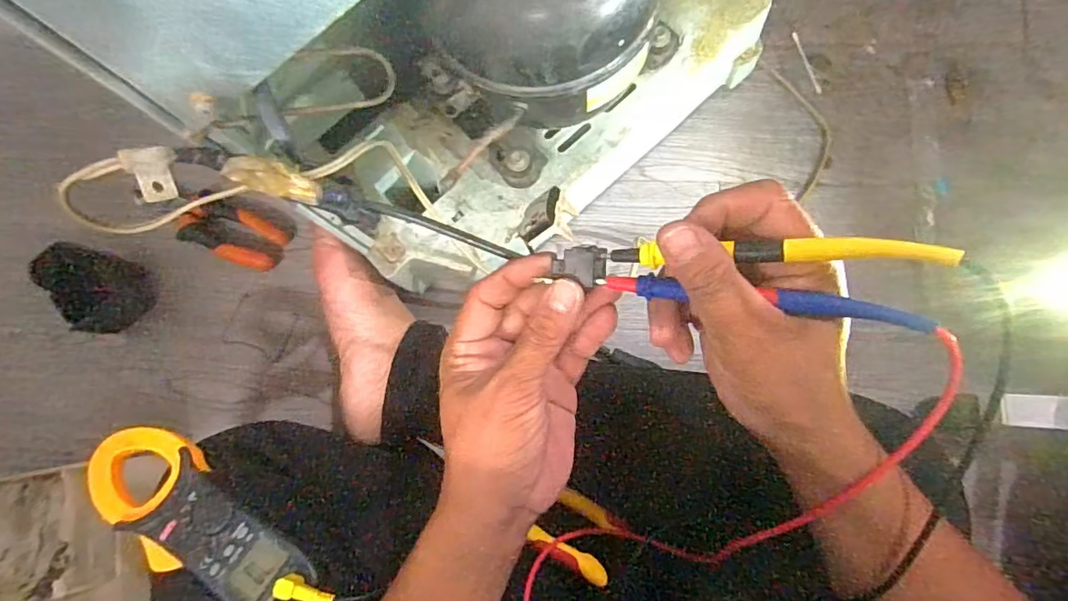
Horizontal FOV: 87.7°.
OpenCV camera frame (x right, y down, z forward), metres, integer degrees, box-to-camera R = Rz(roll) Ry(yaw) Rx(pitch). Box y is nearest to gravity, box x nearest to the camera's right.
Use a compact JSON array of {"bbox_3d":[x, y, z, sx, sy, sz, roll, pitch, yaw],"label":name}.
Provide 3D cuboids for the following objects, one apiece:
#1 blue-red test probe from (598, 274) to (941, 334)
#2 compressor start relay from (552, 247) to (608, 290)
[{"bbox_3d":[0.101,-0.001,0.256,0.141,0.010,0.012,7,86,19],"label":"blue-red test probe"},{"bbox_3d":[0.023,-0.018,0.283,0.027,0.008,0.020,3,86,3],"label":"compressor start relay"}]

